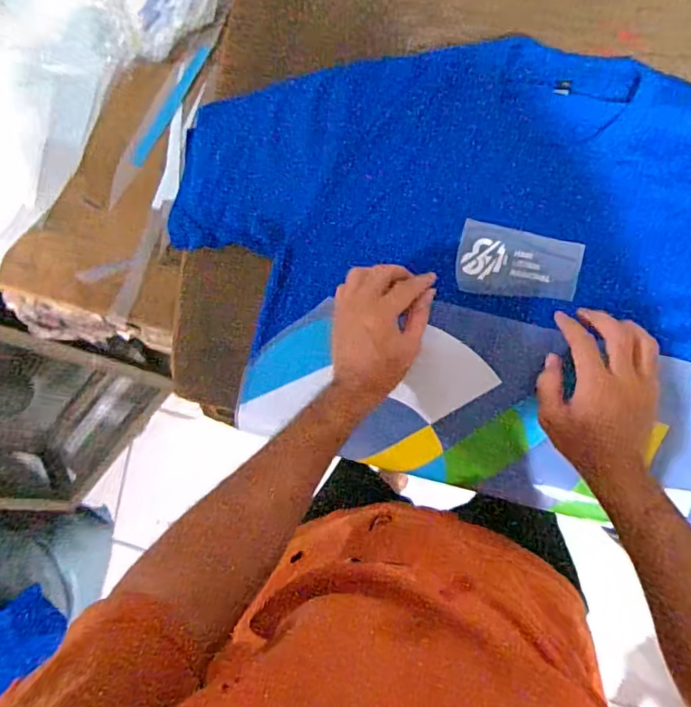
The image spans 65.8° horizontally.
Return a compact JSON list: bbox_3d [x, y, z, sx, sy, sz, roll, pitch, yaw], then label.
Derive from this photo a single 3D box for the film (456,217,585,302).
[{"bbox_3d":[0.175,-0.090,0.545,0.119,0.005,0.069,13,96,9],"label":"film"}]

